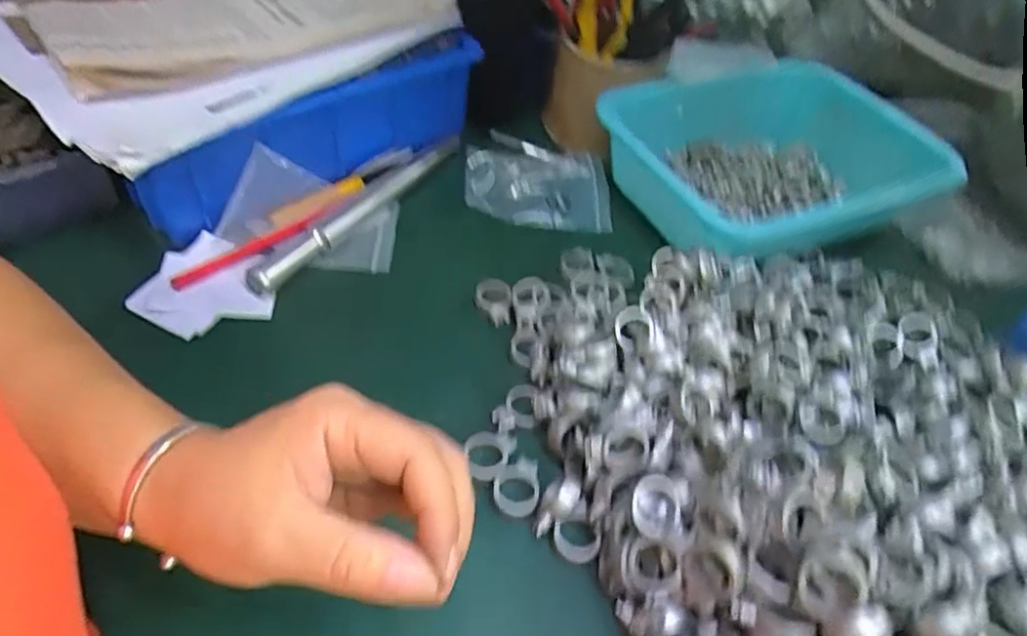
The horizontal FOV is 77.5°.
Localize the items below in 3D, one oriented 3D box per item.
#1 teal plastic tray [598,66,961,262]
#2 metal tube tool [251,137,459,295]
[{"bbox_3d":[0.206,-0.133,0.537,0.241,0.064,0.189,-19,52,-24],"label":"teal plastic tray"},{"bbox_3d":[-0.111,-0.095,0.511,0.020,0.015,0.249,29,50,18],"label":"metal tube tool"}]

